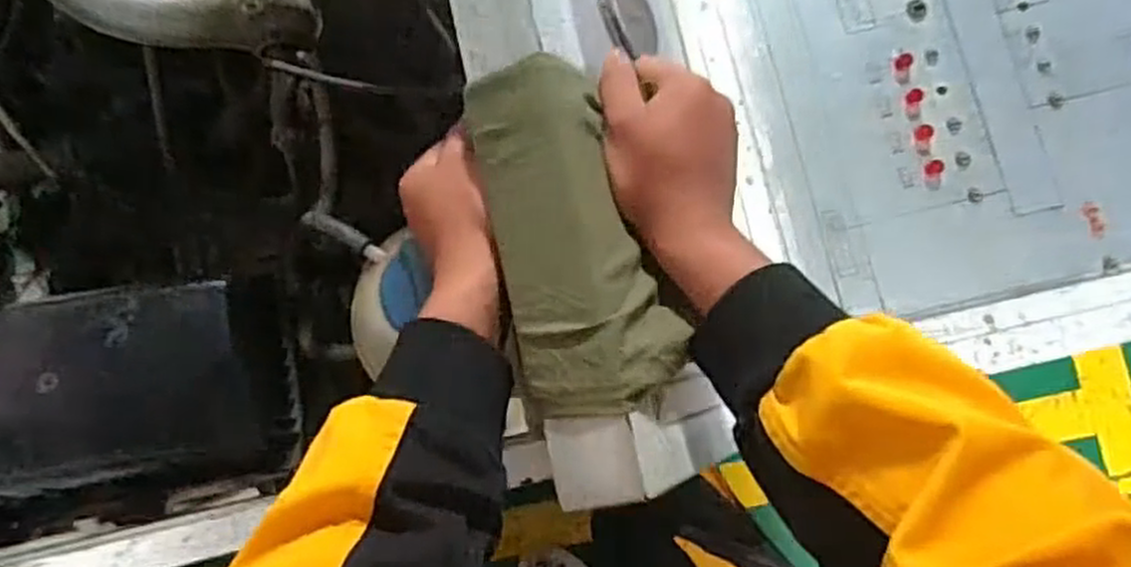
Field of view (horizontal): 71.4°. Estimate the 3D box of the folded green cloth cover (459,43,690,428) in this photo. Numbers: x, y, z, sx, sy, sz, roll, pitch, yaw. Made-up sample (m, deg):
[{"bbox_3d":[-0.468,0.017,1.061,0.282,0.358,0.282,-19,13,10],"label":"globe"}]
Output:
[{"bbox_3d":[0.002,-0.023,0.403,0.080,0.034,0.180,-16,86,0],"label":"folded green cloth cover"}]

